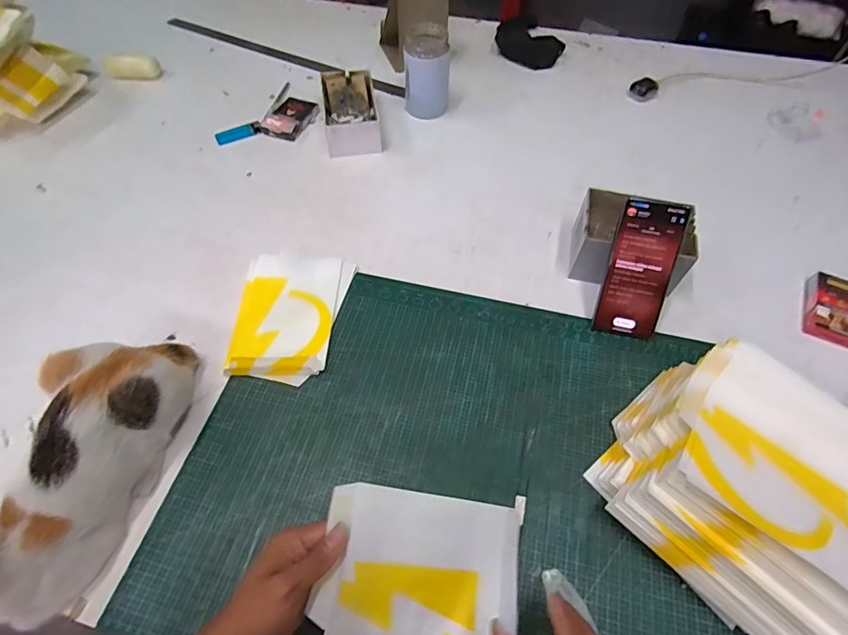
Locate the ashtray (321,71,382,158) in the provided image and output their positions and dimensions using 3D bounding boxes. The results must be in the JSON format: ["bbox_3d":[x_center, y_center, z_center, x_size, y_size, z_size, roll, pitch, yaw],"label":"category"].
[{"bbox_3d":[-0.127,-0.354,0.781,0.085,0.062,0.161,-7,58,-5],"label":"ashtray"}]

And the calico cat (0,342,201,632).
[{"bbox_3d":[-0.334,0.143,0.421,0.107,0.117,0.303,18,59,11],"label":"calico cat"}]

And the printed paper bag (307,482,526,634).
[{"bbox_3d":[0.006,0.244,0.384,0.186,0.028,0.172,15,73,-22],"label":"printed paper bag"}]

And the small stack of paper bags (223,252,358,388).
[{"bbox_3d":[-0.176,-0.007,0.581,0.134,0.019,0.191,6,58,4],"label":"small stack of paper bags"}]

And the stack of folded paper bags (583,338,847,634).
[{"bbox_3d":[0.304,0.152,0.420,0.224,0.111,0.212,38,65,21],"label":"stack of folded paper bags"}]

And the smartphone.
[{"bbox_3d":[0.263,-0.058,0.546,0.072,0.166,0.013,12,14,7],"label":"smartphone"}]

